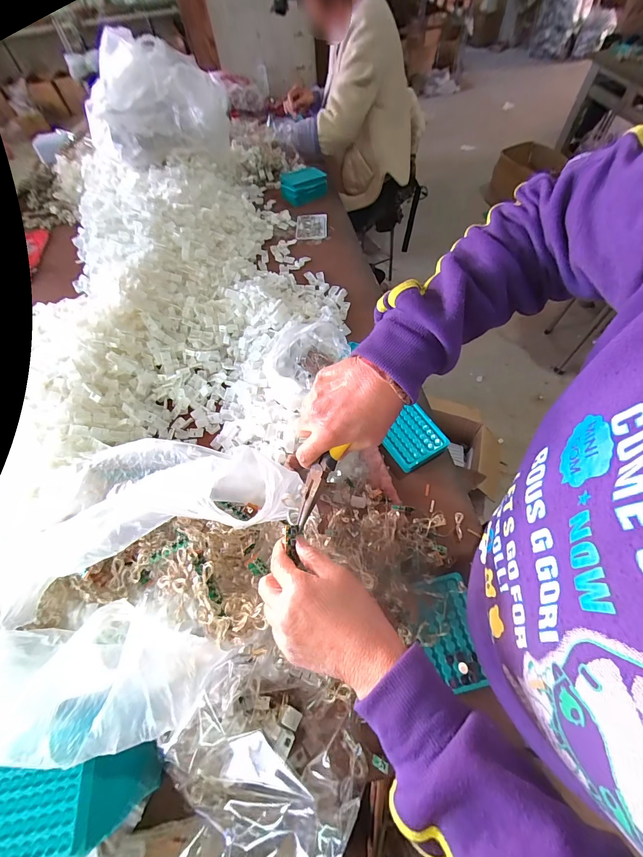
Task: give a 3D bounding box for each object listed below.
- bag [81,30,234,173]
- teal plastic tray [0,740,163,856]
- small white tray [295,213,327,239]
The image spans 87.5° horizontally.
[{"bbox_3d":[-0.455,-0.886,0.920,0.368,0.270,0.177,10,60,10],"label":"bag"},{"bbox_3d":[-0.270,0.398,0.362,0.160,0.108,0.079,-4,59,1],"label":"teal plastic tray"},{"bbox_3d":[-0.030,-0.621,1.025,0.091,0.011,0.121,0,59,4],"label":"small white tray"}]

